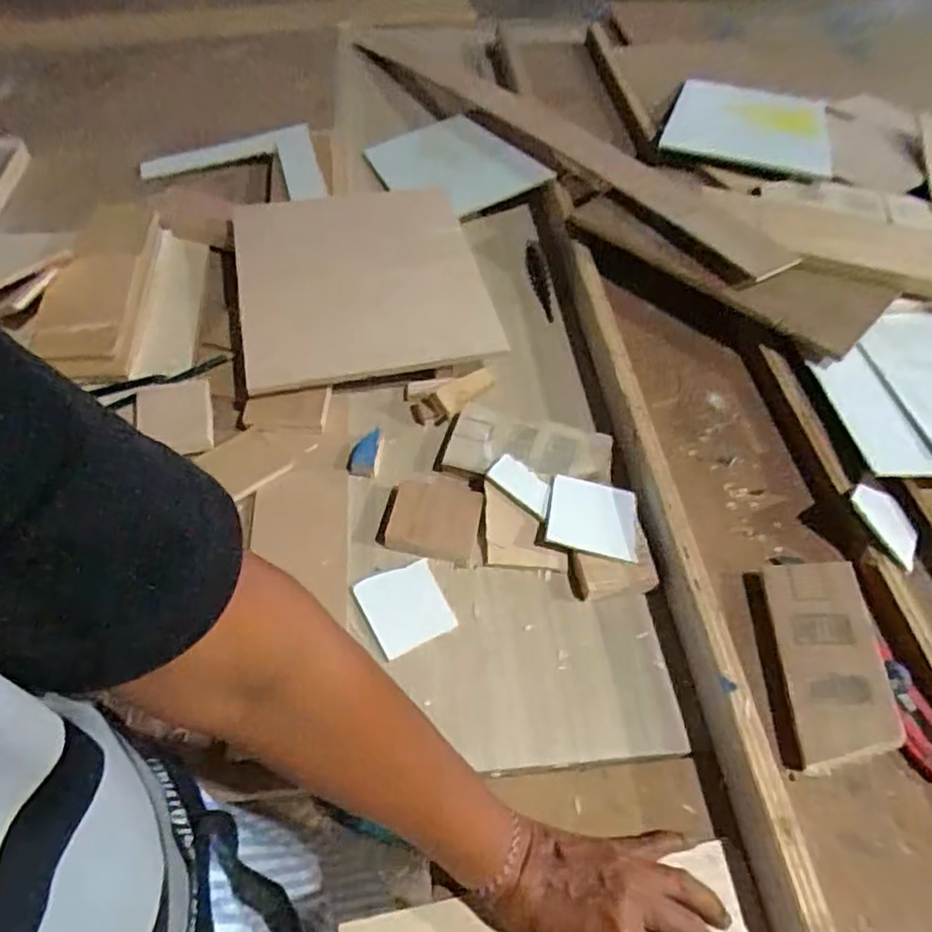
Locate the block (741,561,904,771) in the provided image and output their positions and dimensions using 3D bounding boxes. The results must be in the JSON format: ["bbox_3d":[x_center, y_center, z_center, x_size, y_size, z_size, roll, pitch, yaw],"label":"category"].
[{"bbox_3d":[0.236,0.129,0.449,0.072,0.014,0.136,-14,52,22],"label":"block"}]

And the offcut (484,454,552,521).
[{"bbox_3d":[0.045,0.016,0.537,0.055,0.012,0.027,33,59,20],"label":"offcut"}]

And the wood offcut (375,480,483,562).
[{"bbox_3d":[-0.028,0.041,0.528,0.073,0.013,0.062,12,54,6],"label":"wood offcut"}]

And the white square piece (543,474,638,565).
[{"bbox_3d":[0.099,0.040,0.524,0.068,0.005,0.063,10,54,5],"label":"white square piece"}]

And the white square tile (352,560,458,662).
[{"bbox_3d":[-0.045,0.103,0.489,0.059,0.004,0.062,-22,57,-18],"label":"white square tile"}]

